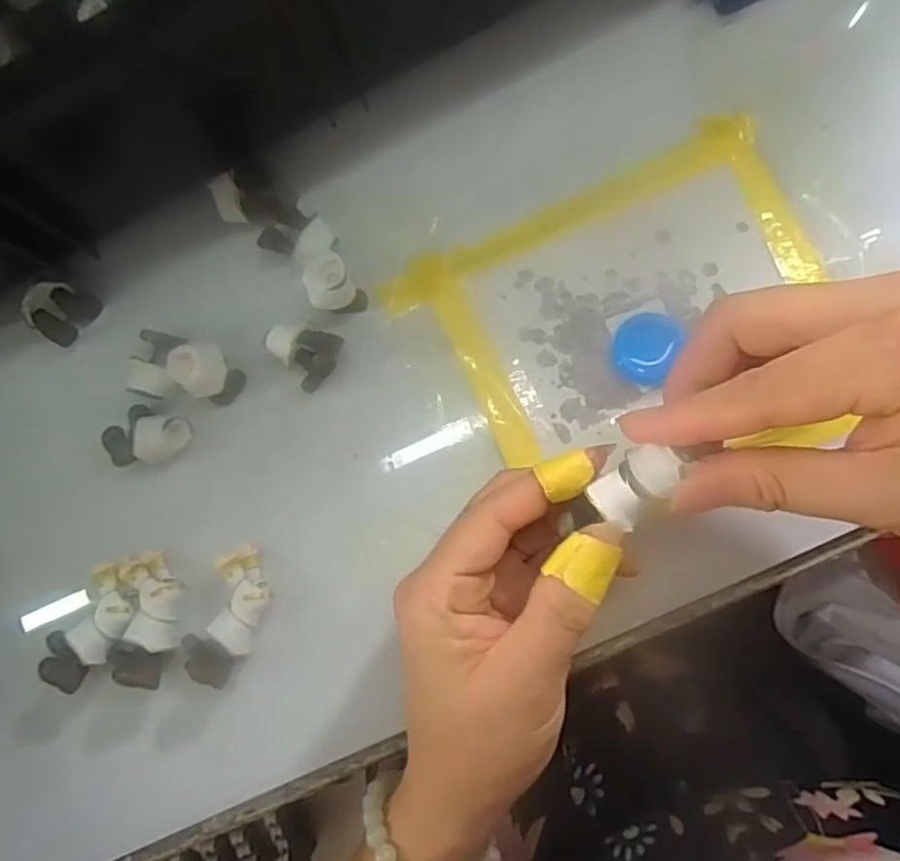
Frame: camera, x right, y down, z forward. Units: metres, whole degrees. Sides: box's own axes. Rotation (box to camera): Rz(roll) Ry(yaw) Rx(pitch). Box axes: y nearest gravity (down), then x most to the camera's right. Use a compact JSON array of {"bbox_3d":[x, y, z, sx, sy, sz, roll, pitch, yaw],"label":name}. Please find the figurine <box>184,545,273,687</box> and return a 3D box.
[{"bbox_3d":[-0.087,0.070,0.262,0.026,0.015,0.052,14,72,6],"label":"figurine"}]

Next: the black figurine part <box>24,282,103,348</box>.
[{"bbox_3d":[-0.169,-0.053,0.292,0.018,0.020,0.025,41,87,8],"label":"black figurine part"}]

